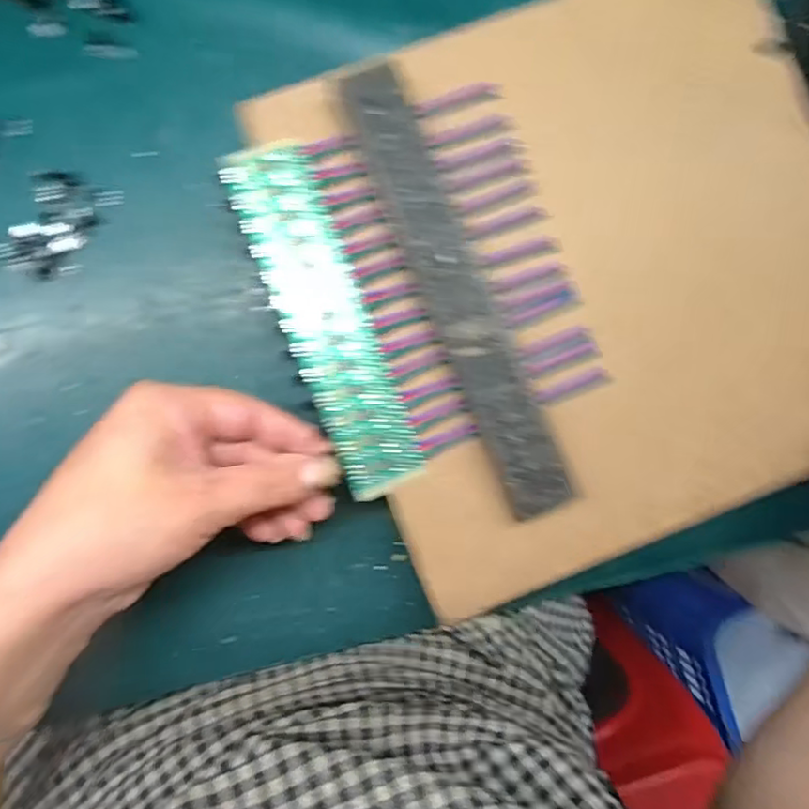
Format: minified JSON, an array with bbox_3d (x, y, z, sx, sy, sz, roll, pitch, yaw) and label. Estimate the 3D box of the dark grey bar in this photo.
[{"bbox_3d":[0.024,-0.050,0.275,0.028,0.010,0.207,-22,92,3],"label":"dark grey bar"}]

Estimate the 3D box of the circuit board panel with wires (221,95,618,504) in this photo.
[{"bbox_3d":[0.008,-0.056,0.285,0.131,0.013,0.154,-23,88,-3],"label":"circuit board panel with wires"}]

